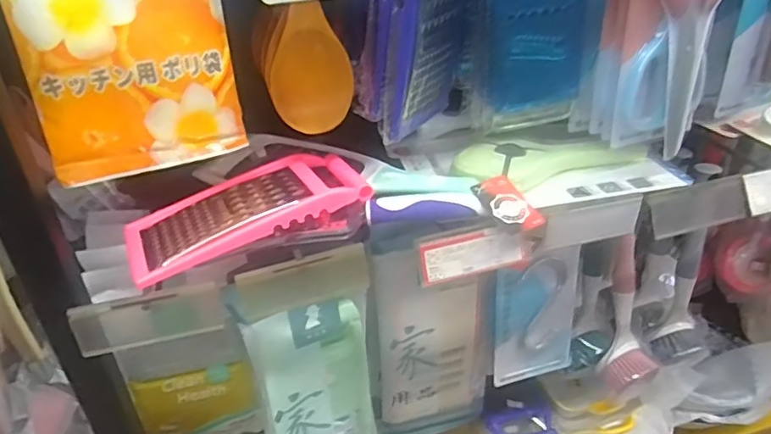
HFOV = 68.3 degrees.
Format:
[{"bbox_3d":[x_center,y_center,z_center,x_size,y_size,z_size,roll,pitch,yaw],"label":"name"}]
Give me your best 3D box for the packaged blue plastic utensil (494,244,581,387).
[{"bbox_3d":[0.175,0.115,0.645,0.102,0.170,0.020,-12,34,-14],"label":"packaged blue plastic utensil"}]

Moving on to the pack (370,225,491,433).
[{"bbox_3d":[0.057,0.149,0.663,0.141,0.324,0.036,-8,33,-9],"label":"pack"}]

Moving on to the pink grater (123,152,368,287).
[{"bbox_3d":[-0.120,-0.010,0.497,0.203,0.035,0.108,-15,34,-18],"label":"pink grater"}]

